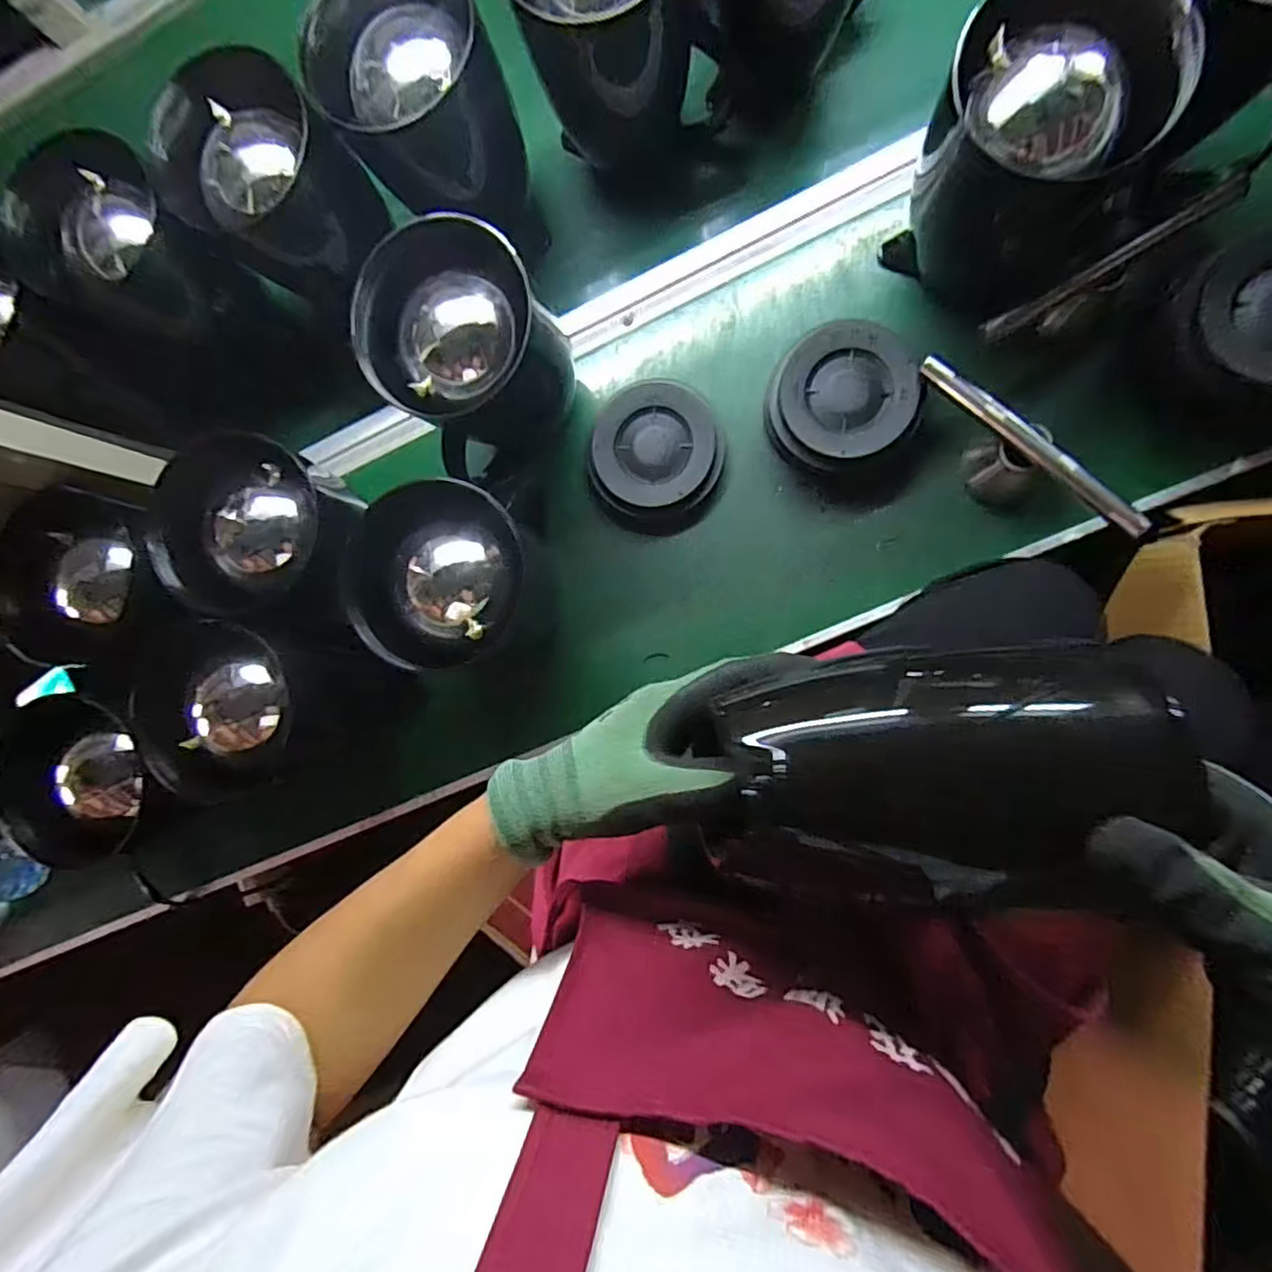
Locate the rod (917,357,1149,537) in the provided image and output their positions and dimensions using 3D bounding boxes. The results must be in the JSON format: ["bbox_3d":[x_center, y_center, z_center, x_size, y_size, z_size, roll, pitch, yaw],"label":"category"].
[{"bbox_3d":[0.298,-0.145,0.479,0.198,0.012,0.016,42,95,8],"label":"rod"}]

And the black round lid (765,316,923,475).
[{"bbox_3d":[0.171,-0.196,0.536,0.120,0.051,0.109,-22,86,8],"label":"black round lid"}]

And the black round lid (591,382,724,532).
[{"bbox_3d":[0.019,-0.159,0.571,0.113,0.028,0.125,9,90,9],"label":"black round lid"}]

